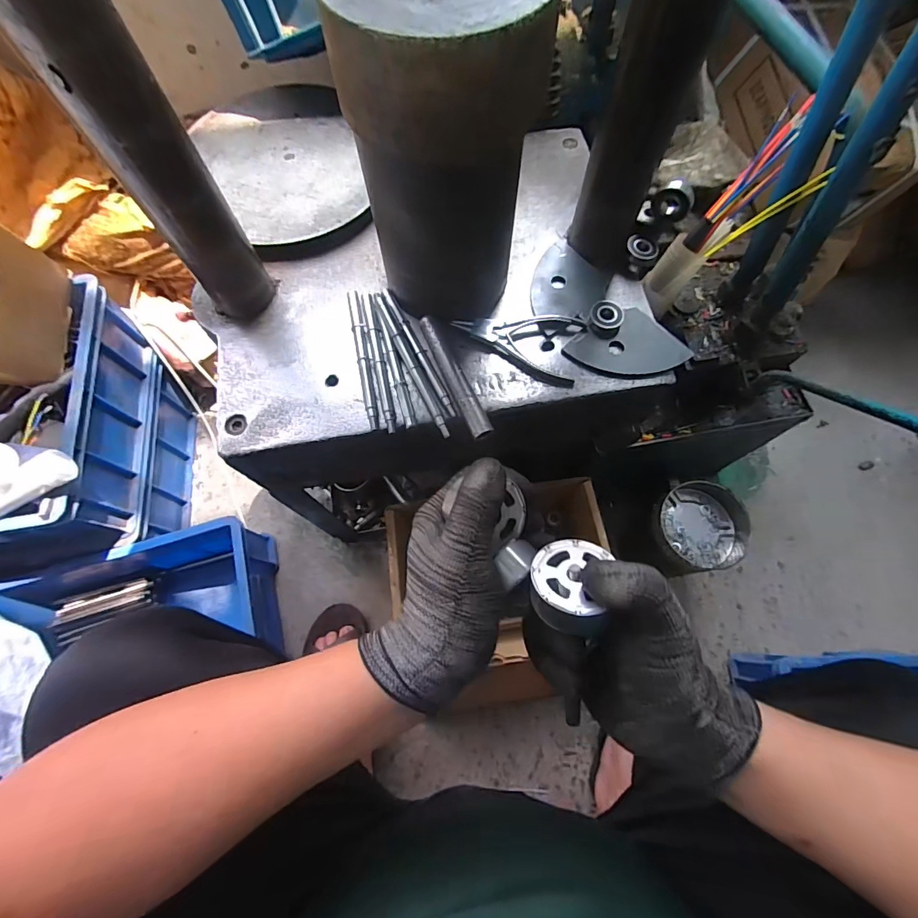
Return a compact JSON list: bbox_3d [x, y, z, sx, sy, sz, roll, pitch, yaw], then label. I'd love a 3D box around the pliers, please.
[{"bbox_3d":[0.062,-0.126,0.458,0.127,0.014,0.074,17,71,7],"label":"pliers"}]

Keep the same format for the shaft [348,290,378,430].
[{"bbox_3d":[-0.097,-0.106,0.453,0.012,0.011,0.161,-12,70,-3],"label":"shaft"}]

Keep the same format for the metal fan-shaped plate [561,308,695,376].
[{"bbox_3d":[0.170,-0.109,0.450,0.098,0.009,0.079,-30,72,-10],"label":"metal fan-shaped plate"}]

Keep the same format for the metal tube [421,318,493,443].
[{"bbox_3d":[-0.005,-0.080,0.439,0.020,0.020,0.138,-23,71,-8],"label":"metal tube"}]

